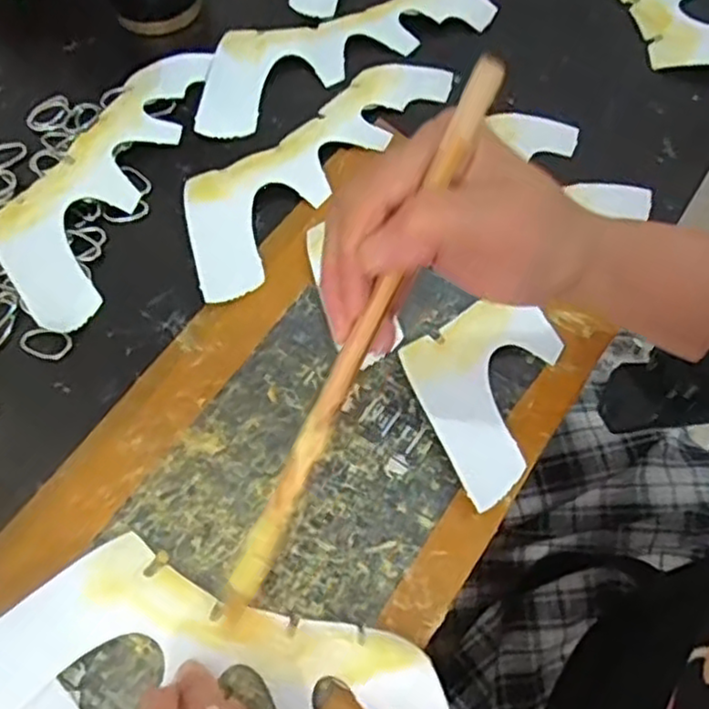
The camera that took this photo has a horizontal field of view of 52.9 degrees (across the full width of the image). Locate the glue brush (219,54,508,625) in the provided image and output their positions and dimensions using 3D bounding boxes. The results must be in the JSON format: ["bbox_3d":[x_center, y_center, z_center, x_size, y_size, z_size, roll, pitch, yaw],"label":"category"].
[{"bbox_3d":[-0.007,0.016,0.284,0.013,0.266,0.006,32,25,13],"label":"glue brush"}]

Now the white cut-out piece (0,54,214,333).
[{"bbox_3d":[-0.165,-0.118,0.452,0.075,0.008,0.215,18,66,-4],"label":"white cut-out piece"}]

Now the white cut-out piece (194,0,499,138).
[{"bbox_3d":[-0.016,-0.220,0.501,0.219,0.011,0.076,-28,72,-9],"label":"white cut-out piece"}]

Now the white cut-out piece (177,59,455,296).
[{"bbox_3d":[-0.032,-0.129,0.461,0.076,0.013,0.220,39,70,16],"label":"white cut-out piece"}]

